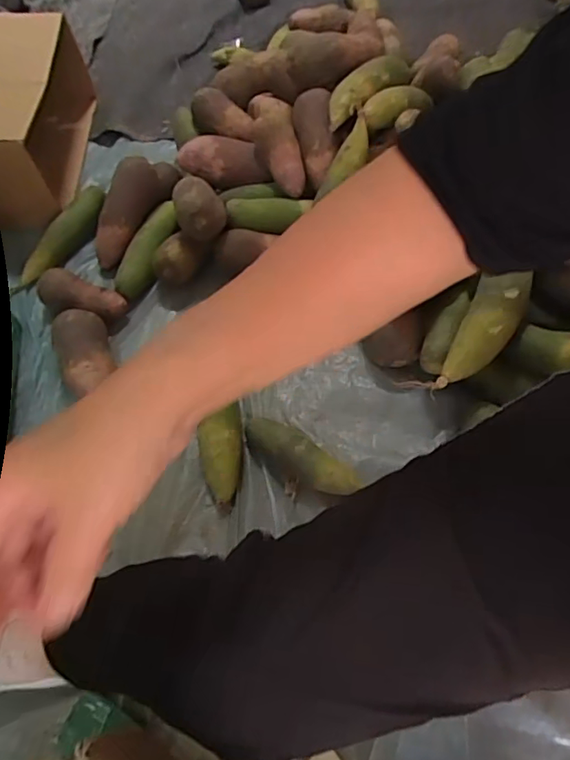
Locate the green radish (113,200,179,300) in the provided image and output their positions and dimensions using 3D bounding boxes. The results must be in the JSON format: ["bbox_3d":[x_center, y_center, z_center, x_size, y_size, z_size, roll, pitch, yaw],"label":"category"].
[{"bbox_3d":[-0.213,-0.201,0.824,0.052,0.059,0.178,15,64,11],"label":"green radish"}]

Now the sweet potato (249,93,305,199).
[{"bbox_3d":[-0.017,-0.395,0.842,0.068,0.073,0.202,-10,62,-2],"label":"sweet potato"}]

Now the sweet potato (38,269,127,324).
[{"bbox_3d":[-0.313,-0.121,0.791,0.147,0.054,0.063,19,64,13],"label":"sweet potato"}]

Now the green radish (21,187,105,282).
[{"bbox_3d":[-0.364,-0.239,0.859,0.048,0.047,0.206,22,65,14],"label":"green radish"}]

